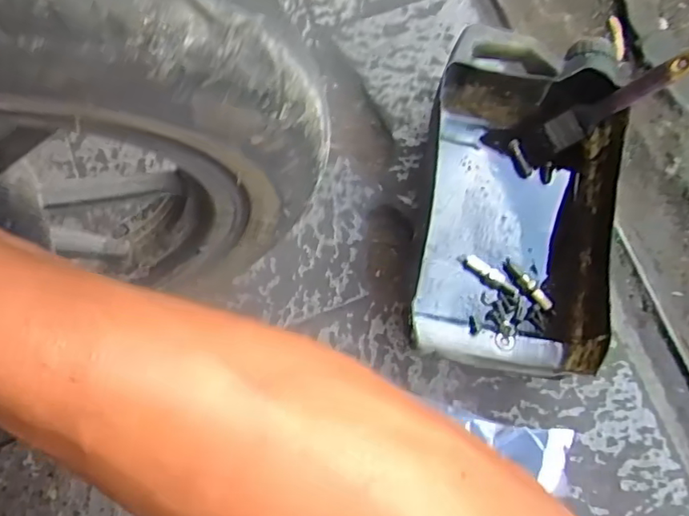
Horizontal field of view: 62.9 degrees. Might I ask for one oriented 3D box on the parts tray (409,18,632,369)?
[{"bbox_3d":[0.172,-0.050,0.564,0.167,0.114,0.313,8,78,3],"label":"parts tray"}]

